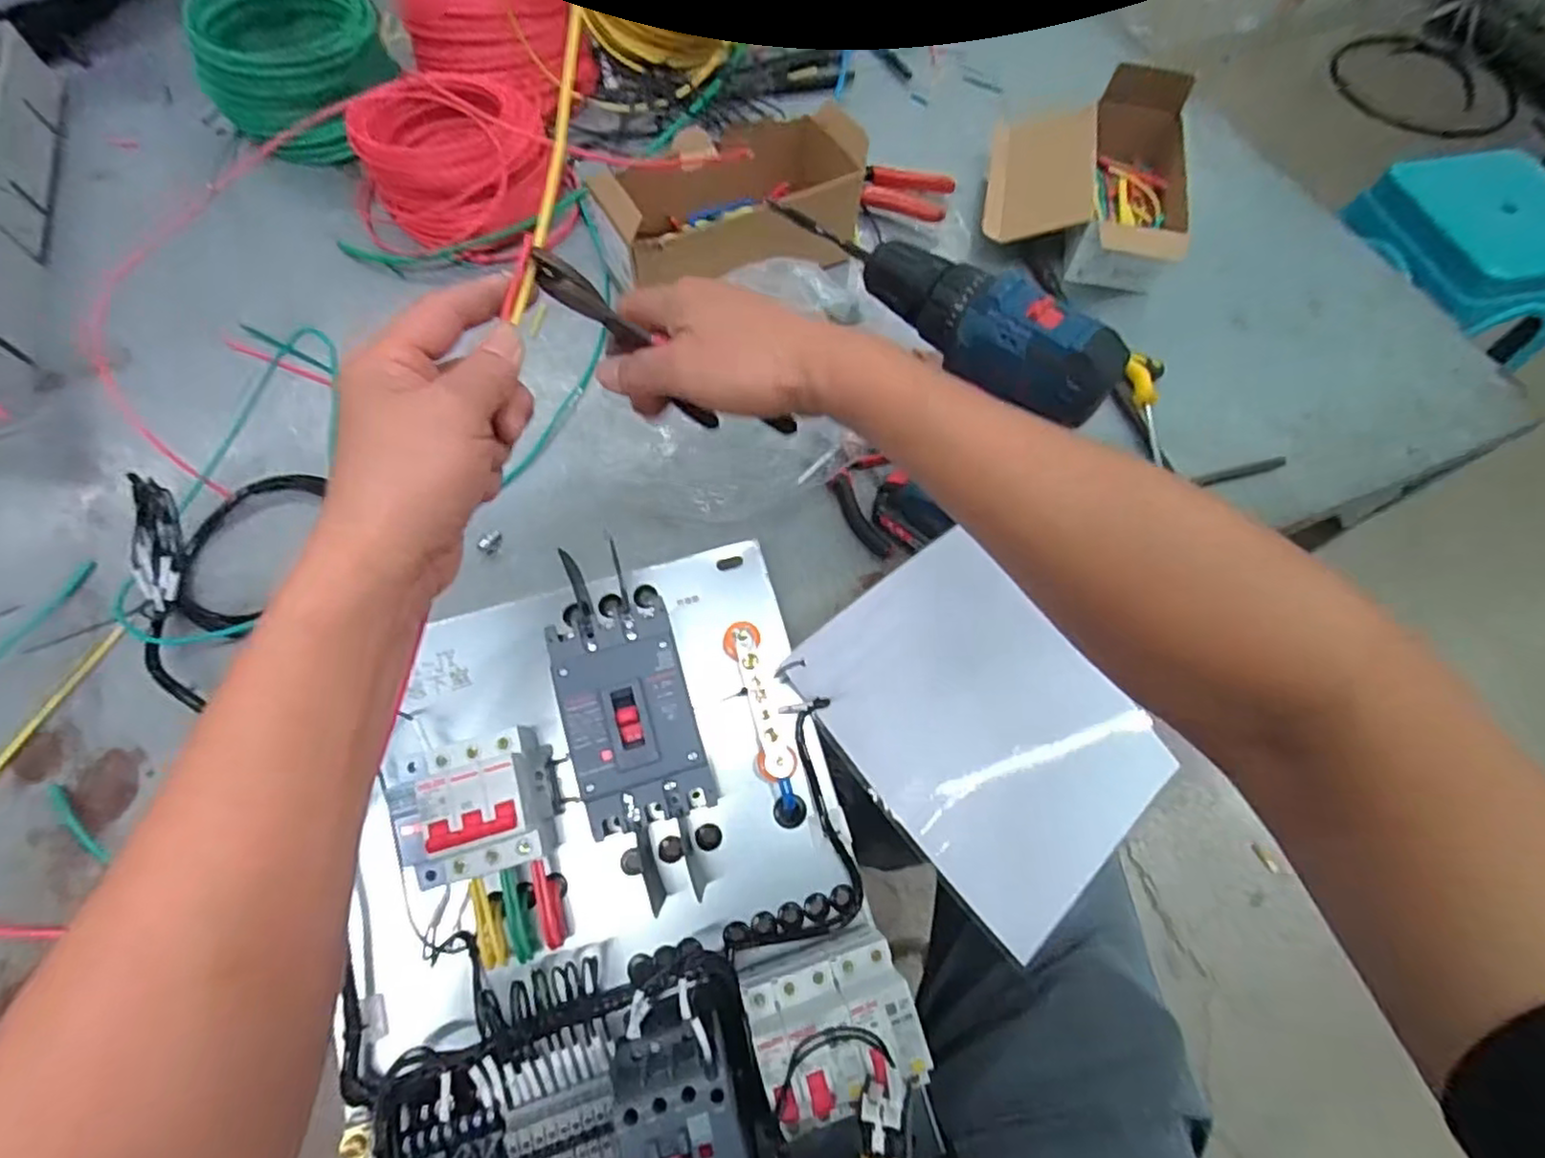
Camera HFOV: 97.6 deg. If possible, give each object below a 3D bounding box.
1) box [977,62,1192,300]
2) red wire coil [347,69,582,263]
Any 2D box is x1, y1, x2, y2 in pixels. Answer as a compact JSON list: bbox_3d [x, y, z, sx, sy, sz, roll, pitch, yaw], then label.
[{"bbox_3d":[0.314,-0.401,0.674,0.184,0.088,0.207,12,66,4],"label":"box"},{"bbox_3d":[-0.322,-0.421,0.680,0.188,0.078,0.174,22,67,8],"label":"red wire coil"}]

